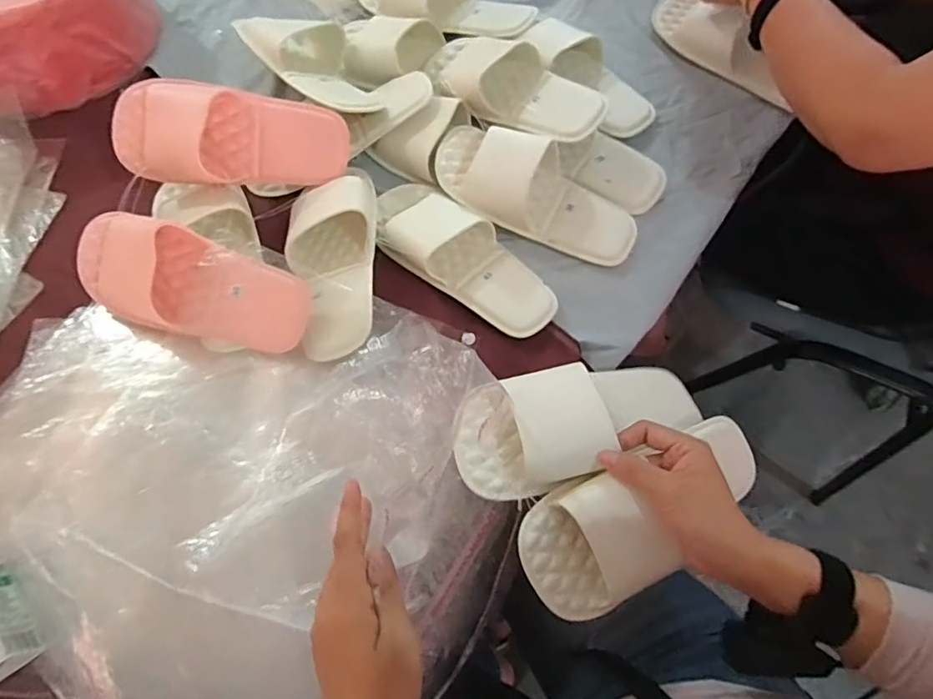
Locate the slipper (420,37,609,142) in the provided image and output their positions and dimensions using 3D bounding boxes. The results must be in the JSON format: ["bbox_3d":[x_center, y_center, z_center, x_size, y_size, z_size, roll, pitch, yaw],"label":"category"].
[{"bbox_3d":[0.051,-0.302,0.630,0.229,0.067,0.101,35,71,13],"label":"slipper"}]

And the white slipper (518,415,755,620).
[{"bbox_3d":[0.148,0.120,0.426,0.225,0.060,0.087,-22,69,-23],"label":"white slipper"}]

